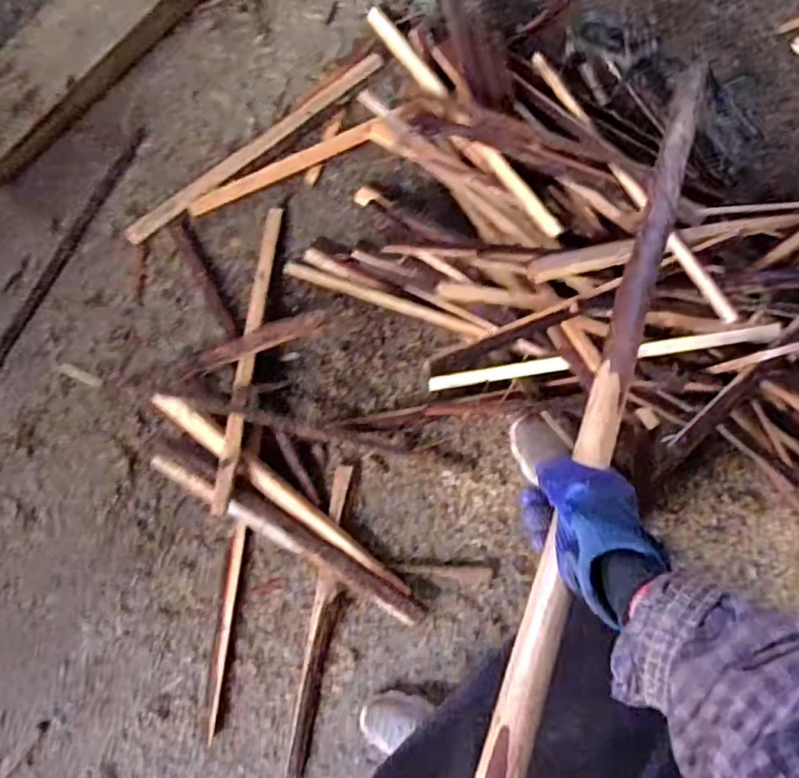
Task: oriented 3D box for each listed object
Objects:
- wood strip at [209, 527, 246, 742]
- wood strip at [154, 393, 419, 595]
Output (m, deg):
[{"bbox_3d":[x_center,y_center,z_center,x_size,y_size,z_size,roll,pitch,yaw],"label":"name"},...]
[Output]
[{"bbox_3d":[-0.270,0.372,0.935,0.023,0.021,0.333,8,87,-1],"label":"wood strip"},{"bbox_3d":[-0.180,0.158,0.927,0.475,0.015,0.033,39,87,1],"label":"wood strip"}]

